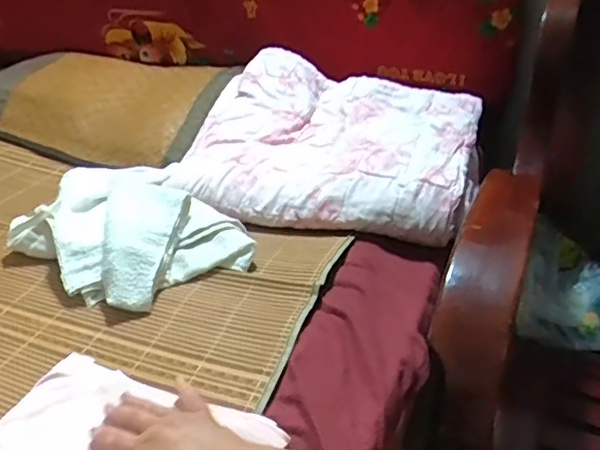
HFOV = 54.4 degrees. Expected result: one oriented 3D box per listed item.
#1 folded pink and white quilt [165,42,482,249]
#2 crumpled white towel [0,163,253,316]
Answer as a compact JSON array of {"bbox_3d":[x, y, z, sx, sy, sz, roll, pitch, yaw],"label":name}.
[{"bbox_3d":[0.045,-0.134,0.917,0.454,0.115,0.350,9,33,17],"label":"folded pink and white quilt"},{"bbox_3d":[-0.244,-0.008,0.765,0.361,0.084,0.189,18,36,29],"label":"crumpled white towel"}]

